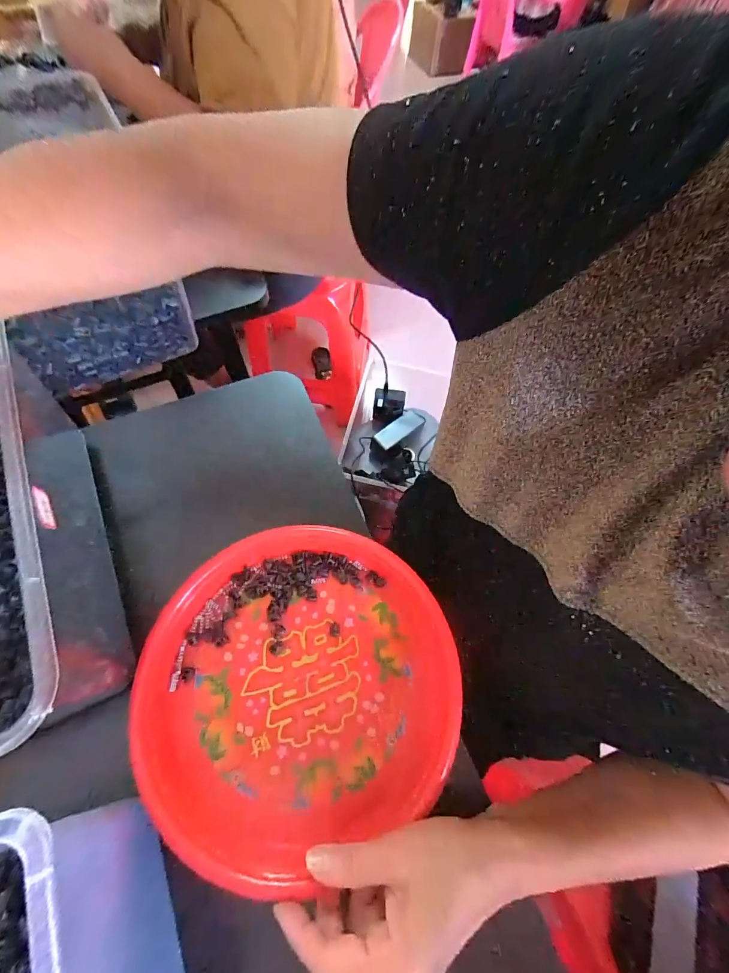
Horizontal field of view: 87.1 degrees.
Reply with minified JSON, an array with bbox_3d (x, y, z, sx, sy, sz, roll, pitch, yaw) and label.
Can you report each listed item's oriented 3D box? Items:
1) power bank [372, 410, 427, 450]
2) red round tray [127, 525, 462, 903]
[{"bbox_3d":[0.082,-0.133,0.876,0.121,0.016,0.051,-37,73,-17],"label":"power bank"},{"bbox_3d":[-0.054,0.149,0.306,0.245,0.023,0.227,1,66,-3],"label":"red round tray"}]

